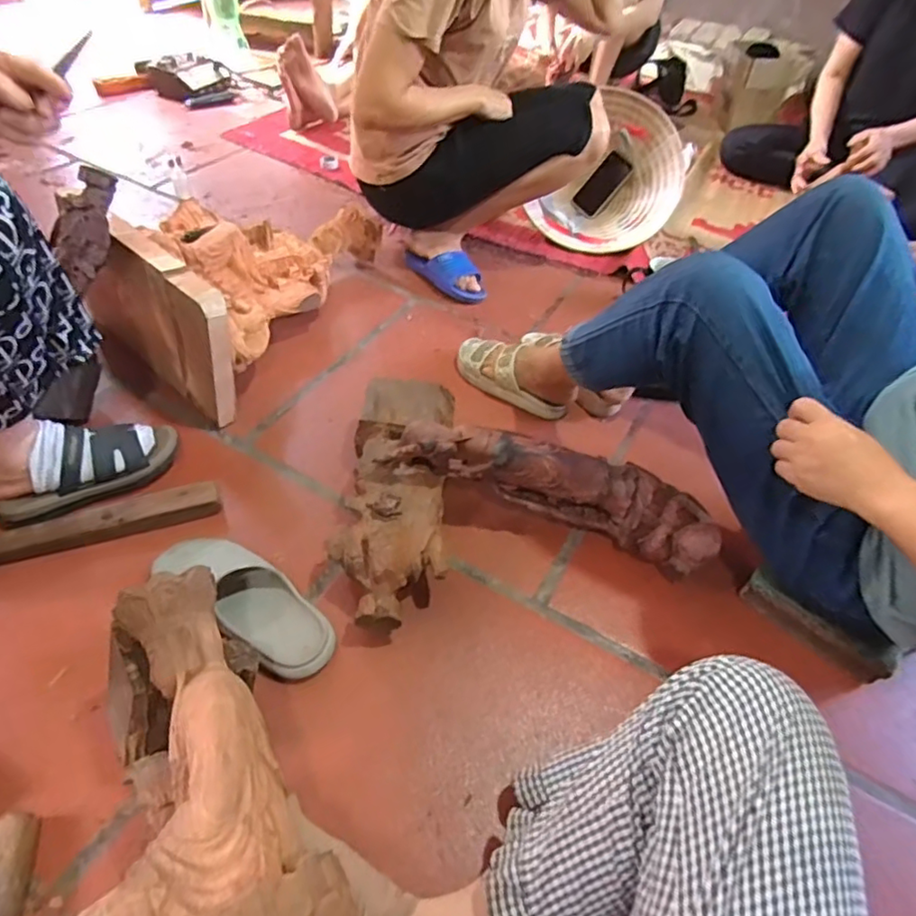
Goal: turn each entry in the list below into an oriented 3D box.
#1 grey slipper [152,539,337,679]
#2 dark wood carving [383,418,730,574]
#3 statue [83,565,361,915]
[{"bbox_3d":[-0.260,0.172,0.729,0.252,0.058,0.093,31,54,20],"label":"grey slipper"},{"bbox_3d":[0.119,0.042,0.801,0.432,0.116,0.104,15,47,6],"label":"dark wood carving"},{"bbox_3d":[-0.192,0.277,0.450,0.173,0.132,0.385,-13,43,-15],"label":"statue"}]

